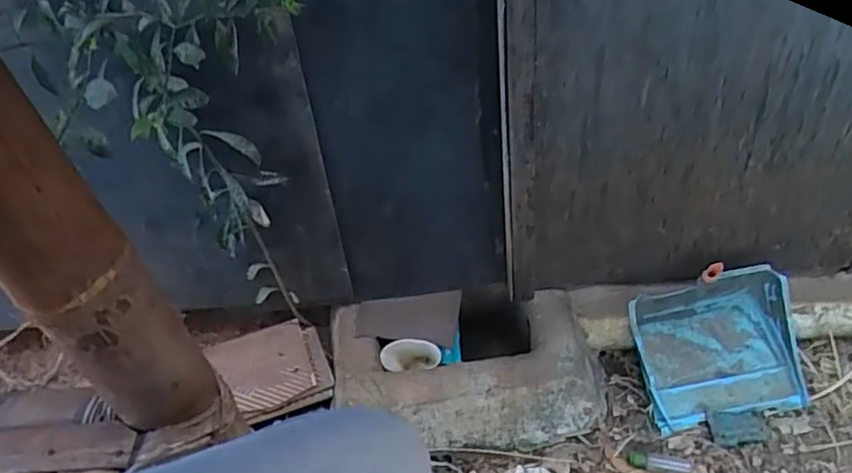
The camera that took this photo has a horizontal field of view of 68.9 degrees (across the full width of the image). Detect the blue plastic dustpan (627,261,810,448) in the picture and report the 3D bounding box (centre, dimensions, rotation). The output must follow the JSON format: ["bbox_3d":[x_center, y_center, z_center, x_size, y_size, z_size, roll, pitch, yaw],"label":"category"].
[{"bbox_3d":[0.588,0.230,1.213,0.325,0.147,0.300,-9,61,-1],"label":"blue plastic dustpan"}]

